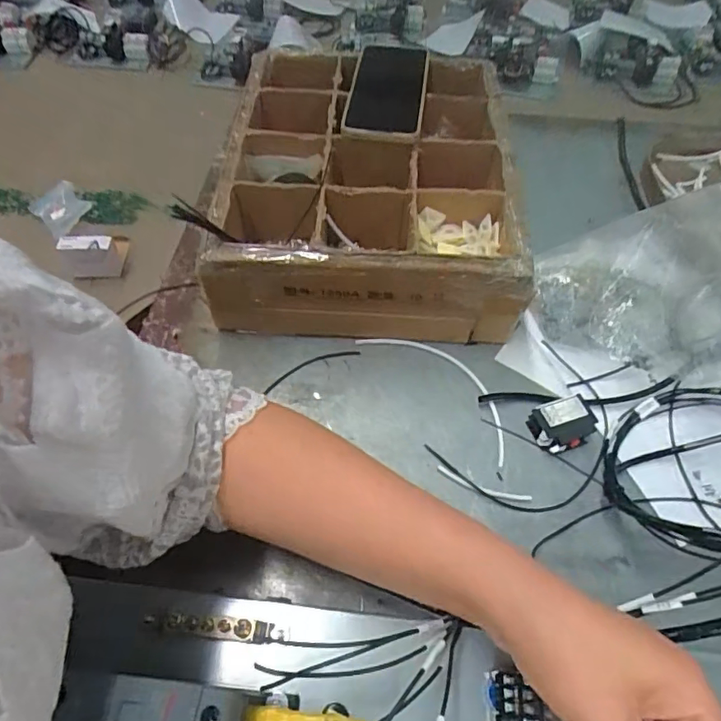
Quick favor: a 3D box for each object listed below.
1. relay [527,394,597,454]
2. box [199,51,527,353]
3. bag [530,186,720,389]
[{"bbox_3d":[0.170,0.054,0.426,0.047,0.022,0.037,-14,58,-9],"label":"relay"},{"bbox_3d":[0.014,-0.193,0.537,0.276,0.101,0.346,3,57,2],"label":"box"},{"bbox_3d":[0.267,-0.065,0.441,0.205,0.121,0.121,22,59,14],"label":"bag"}]

